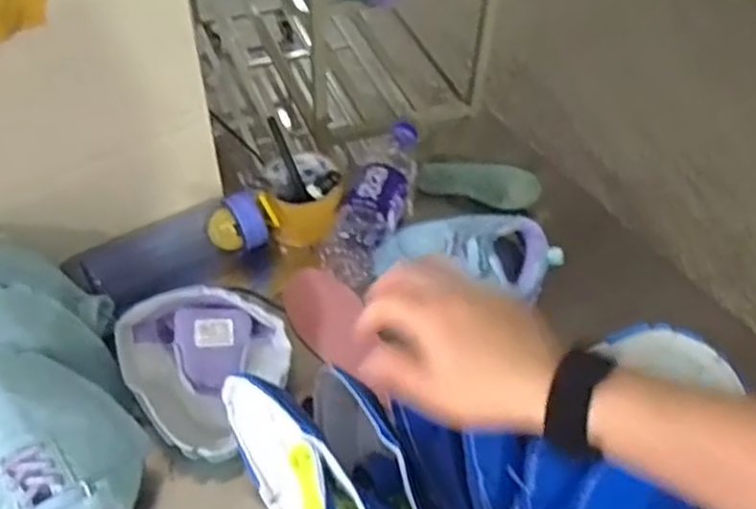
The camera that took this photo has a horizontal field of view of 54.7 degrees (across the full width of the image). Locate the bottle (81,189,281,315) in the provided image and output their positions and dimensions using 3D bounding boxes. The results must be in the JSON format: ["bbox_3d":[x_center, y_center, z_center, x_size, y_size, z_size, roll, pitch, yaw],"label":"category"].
[{"bbox_3d":[-0.205,-0.005,0.748,0.195,0.073,0.063,-21,54,-18],"label":"bottle"}]

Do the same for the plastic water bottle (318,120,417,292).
[{"bbox_3d":[0.003,-0.062,0.798,0.064,0.070,0.224,18,52,12],"label":"plastic water bottle"}]

